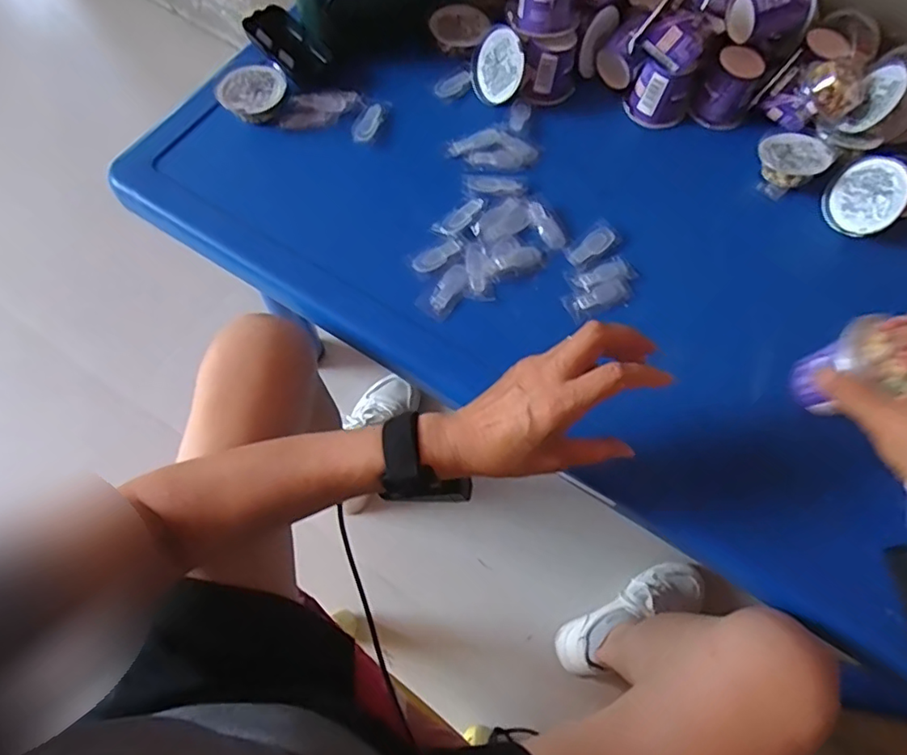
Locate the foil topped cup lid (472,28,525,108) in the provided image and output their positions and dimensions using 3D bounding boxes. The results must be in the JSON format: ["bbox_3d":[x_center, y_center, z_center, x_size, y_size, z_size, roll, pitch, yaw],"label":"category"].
[{"bbox_3d":[0.047,-0.333,0.603,0.013,0.067,0.067,-19,68,-43],"label":"foil topped cup lid"}]

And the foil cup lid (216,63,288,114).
[{"bbox_3d":[-0.210,-0.301,0.583,0.066,0.013,0.057,-35,78,-17],"label":"foil cup lid"}]

